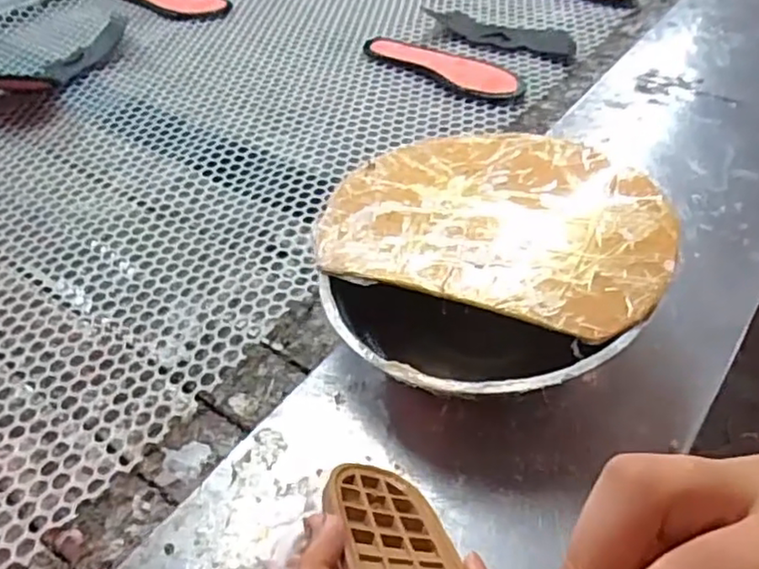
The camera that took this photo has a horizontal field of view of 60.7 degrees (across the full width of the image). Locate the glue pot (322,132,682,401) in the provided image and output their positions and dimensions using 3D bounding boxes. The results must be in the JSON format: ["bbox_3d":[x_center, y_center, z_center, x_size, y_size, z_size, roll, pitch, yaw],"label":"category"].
[{"bbox_3d":[0.077,-0.015,0.467,0.230,0.079,0.241,-1,46,1],"label":"glue pot"}]

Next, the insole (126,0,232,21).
[{"bbox_3d":[-0.335,-0.447,1.011,0.233,0.013,0.067,23,51,24],"label":"insole"}]

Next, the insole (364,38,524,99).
[{"bbox_3d":[0.080,-0.272,0.806,0.222,0.015,0.080,30,54,28],"label":"insole"}]

